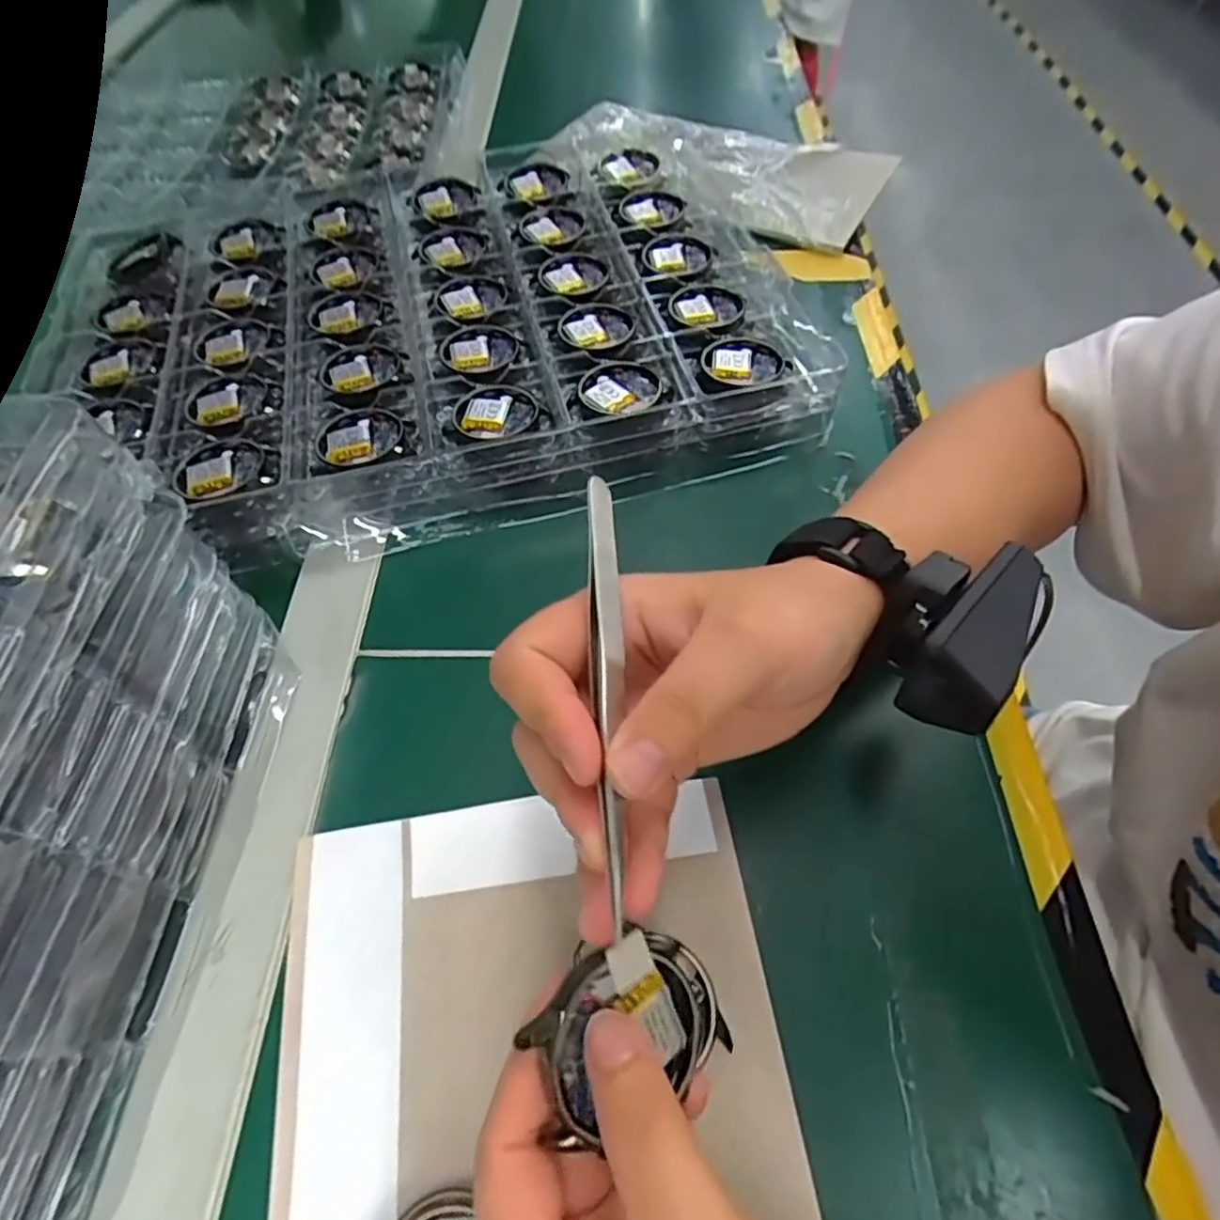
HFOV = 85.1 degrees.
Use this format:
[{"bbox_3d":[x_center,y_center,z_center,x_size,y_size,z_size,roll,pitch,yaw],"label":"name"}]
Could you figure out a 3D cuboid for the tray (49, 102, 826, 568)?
[{"bbox_3d":[-0.116,-0.199,0.423,0.436,0.039,0.343,-14,58,-6],"label":"tray"}]

